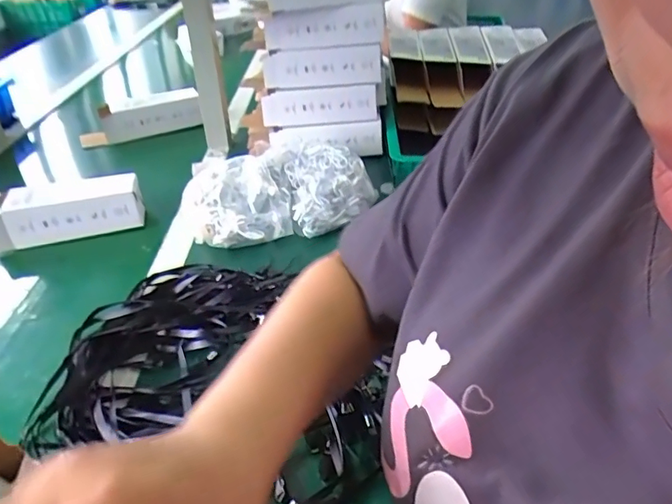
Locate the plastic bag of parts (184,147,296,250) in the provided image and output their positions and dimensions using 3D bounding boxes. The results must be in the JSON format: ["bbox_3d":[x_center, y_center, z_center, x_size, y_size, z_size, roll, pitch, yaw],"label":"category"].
[{"bbox_3d":[-0.145,-0.086,0.720,0.154,0.059,0.183,-5,37,-4],"label":"plastic bag of parts"}]

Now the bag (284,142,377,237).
[{"bbox_3d":[-0.011,-0.100,0.715,0.131,0.070,0.165,-2,37,0],"label":"bag"}]

